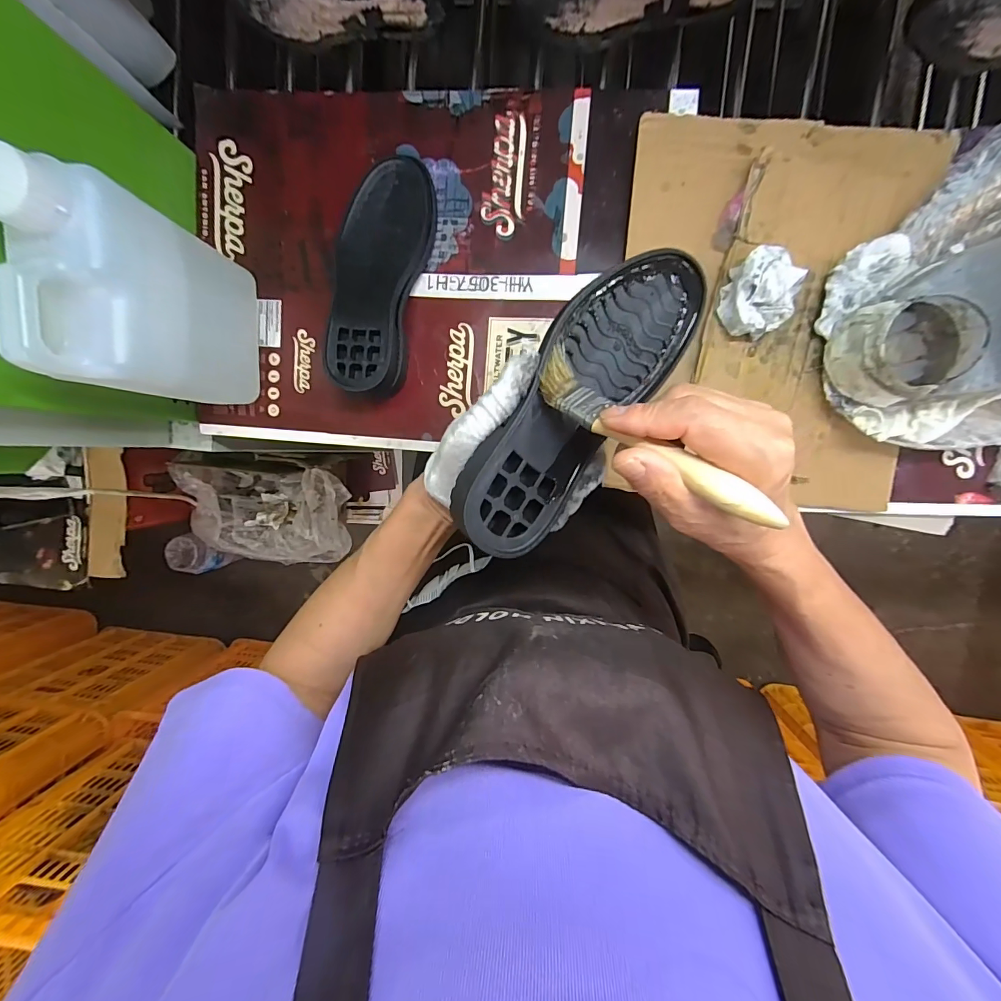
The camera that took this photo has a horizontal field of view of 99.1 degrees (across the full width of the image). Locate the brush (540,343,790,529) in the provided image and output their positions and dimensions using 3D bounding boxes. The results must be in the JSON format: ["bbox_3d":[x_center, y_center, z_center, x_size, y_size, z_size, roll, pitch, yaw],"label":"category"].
[{"bbox_3d":[0.072,-0.034,0.215,0.140,0.010,0.026,41,99,26],"label":"brush"}]

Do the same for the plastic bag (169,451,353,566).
[{"bbox_3d":[-0.579,0.015,1.056,0.379,0.167,0.264,2,97,4],"label":"plastic bag"}]

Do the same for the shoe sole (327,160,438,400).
[{"bbox_3d":[-0.113,-0.204,0.388,0.077,0.058,0.205,11,98,3],"label":"shoe sole"}]

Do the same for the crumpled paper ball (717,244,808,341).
[{"bbox_3d":[0.213,-0.169,0.347,0.055,0.036,0.068,11,98,3],"label":"crumpled paper ball"}]

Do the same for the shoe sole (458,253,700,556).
[{"bbox_3d":[0.045,-0.063,0.264,0.075,0.032,0.210,38,82,-23],"label":"shoe sole"}]

